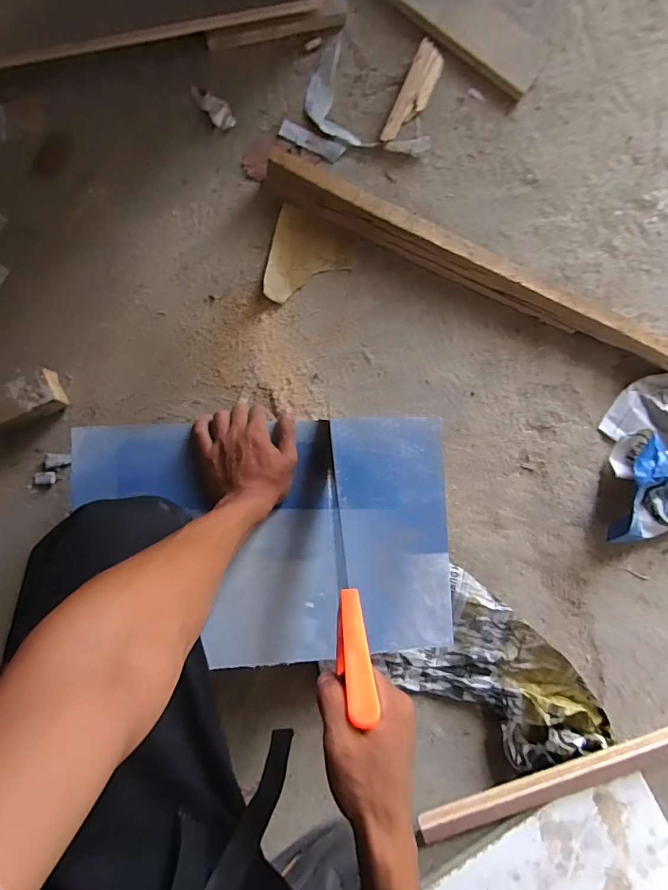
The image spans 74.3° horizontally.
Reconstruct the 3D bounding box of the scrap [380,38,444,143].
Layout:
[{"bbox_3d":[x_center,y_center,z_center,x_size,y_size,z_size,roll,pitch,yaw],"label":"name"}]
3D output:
[{"bbox_3d":[0.111,-0.488,0.621,0.042,0.021,0.151,23,86,-5],"label":"scrap"}]

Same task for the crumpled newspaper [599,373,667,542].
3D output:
[{"bbox_3d":[0.494,0.019,0.619,0.198,0.079,0.233,5,88,-6],"label":"crumpled newspaper"}]

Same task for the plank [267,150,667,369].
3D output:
[{"bbox_3d":[0.272,-0.213,0.617,0.781,0.046,0.040,23,86,-5],"label":"plank"}]

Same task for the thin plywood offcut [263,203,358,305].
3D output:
[{"bbox_3d":[-0.033,-0.250,0.603,0.110,0.009,0.126,15,87,-5],"label":"thin plywood offcut"}]

